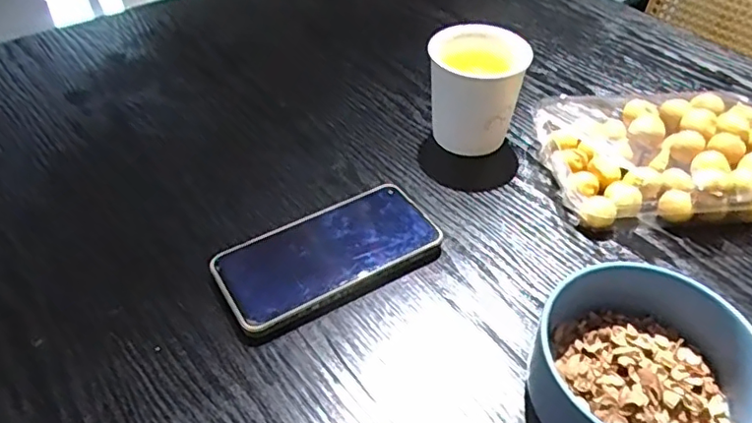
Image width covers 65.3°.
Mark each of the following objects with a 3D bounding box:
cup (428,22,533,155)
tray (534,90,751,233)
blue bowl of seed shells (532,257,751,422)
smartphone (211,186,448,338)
[{"bbox_3d":[0.087,-0.103,0.514,0.078,0.091,0.079,-1,44,0],"label":"cup"},{"bbox_3d":[0.241,-0.053,0.502,0.203,0.047,0.157,0,44,1],"label":"tray"},{"bbox_3d":[0.154,0.095,0.340,0.114,0.064,0.118,-1,44,0],"label":"blue bowl of seed shells"},{"bbox_3d":[-0.036,0.031,0.438,0.161,0.019,0.076,-24,48,-22],"label":"smartphone"}]

